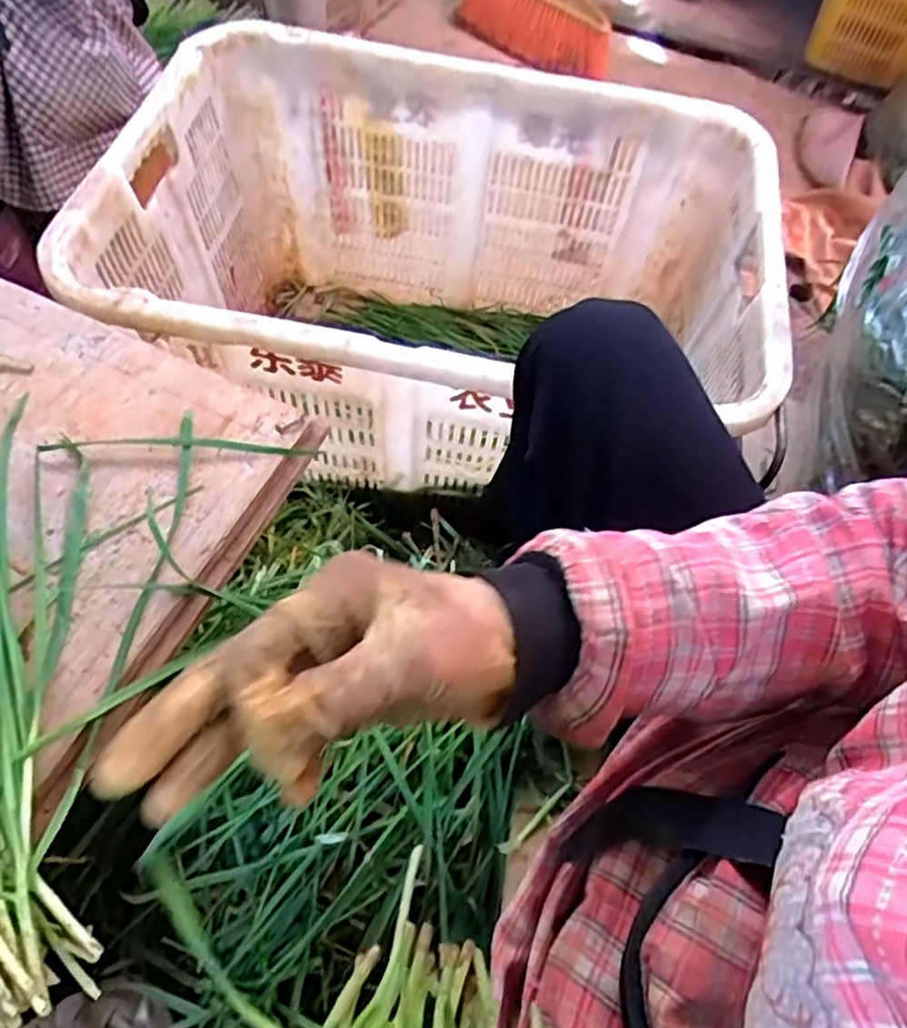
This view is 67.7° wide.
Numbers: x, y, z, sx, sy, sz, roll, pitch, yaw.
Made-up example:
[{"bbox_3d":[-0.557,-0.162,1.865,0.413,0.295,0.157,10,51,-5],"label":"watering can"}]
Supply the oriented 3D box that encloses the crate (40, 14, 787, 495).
[{"bbox_3d":[-0.019,-0.235,0.819,0.667,0.356,0.488,10,61,3],"label":"crate"}]

